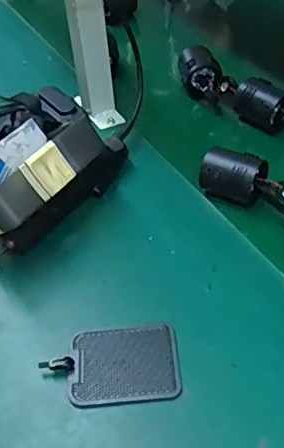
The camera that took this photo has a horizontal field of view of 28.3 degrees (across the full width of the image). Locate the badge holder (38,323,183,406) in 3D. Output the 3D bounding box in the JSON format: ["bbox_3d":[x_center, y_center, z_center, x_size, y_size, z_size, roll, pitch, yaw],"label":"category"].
[{"bbox_3d":[-0.024,0.125,0.508,0.113,0.011,0.078,-5,44,0],"label":"badge holder"}]

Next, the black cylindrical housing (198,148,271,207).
[{"bbox_3d":[0.106,-0.053,0.663,0.069,0.051,0.042,12,43,22],"label":"black cylindrical housing"}]

